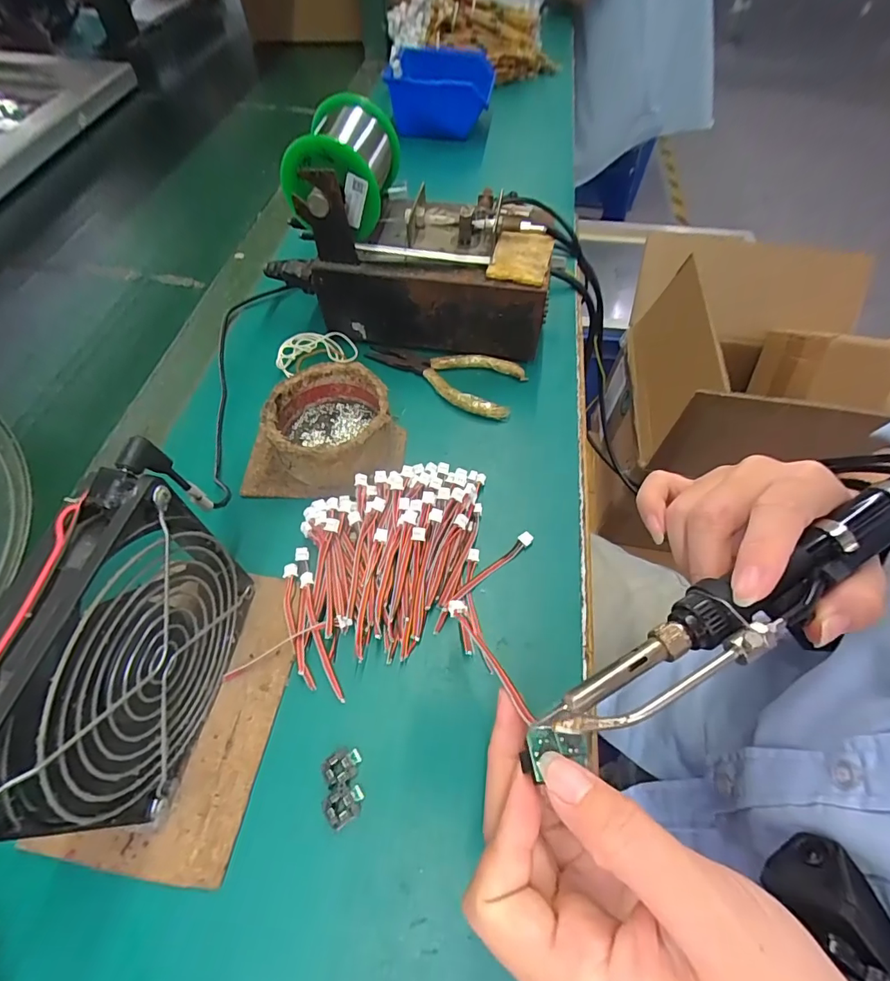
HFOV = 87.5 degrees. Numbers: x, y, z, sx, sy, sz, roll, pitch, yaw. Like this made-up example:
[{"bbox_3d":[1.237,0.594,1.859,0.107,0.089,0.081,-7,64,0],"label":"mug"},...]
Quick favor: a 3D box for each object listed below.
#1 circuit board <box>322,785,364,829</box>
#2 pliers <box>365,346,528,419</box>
[{"bbox_3d":[-0.048,0.149,0.221,0.018,0.004,0.014,-37,66,-22],"label":"circuit board"},{"bbox_3d":[-0.003,-0.097,0.377,0.128,0.012,0.056,22,60,12],"label":"pliers"}]

